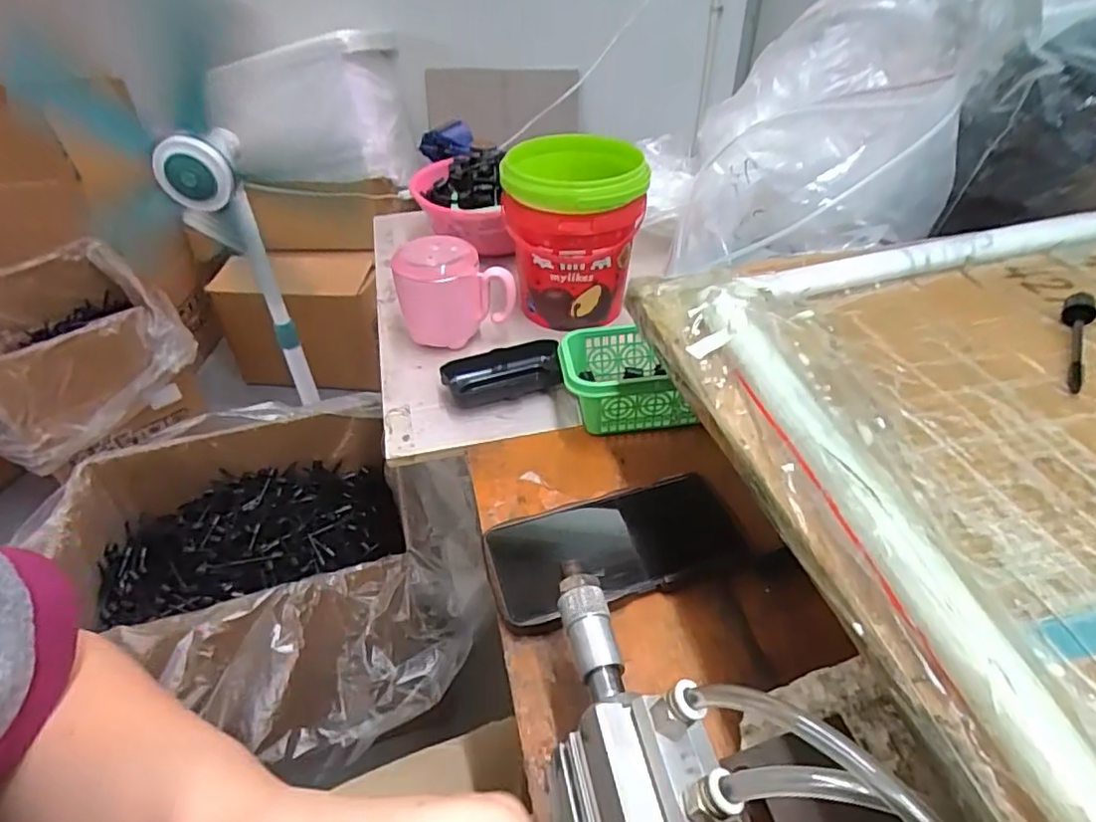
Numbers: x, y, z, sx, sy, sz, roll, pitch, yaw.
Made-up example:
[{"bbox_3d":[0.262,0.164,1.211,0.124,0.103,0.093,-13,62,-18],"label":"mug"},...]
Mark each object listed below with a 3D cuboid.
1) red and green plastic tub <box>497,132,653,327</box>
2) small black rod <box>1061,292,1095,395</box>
[{"bbox_3d":[0.025,-0.174,0.596,0.122,0.150,0.127,-2,40,1],"label":"red and green plastic tub"},{"bbox_3d":[0.289,-0.040,0.331,0.015,0.014,0.086,23,47,27],"label":"small black rod"}]

